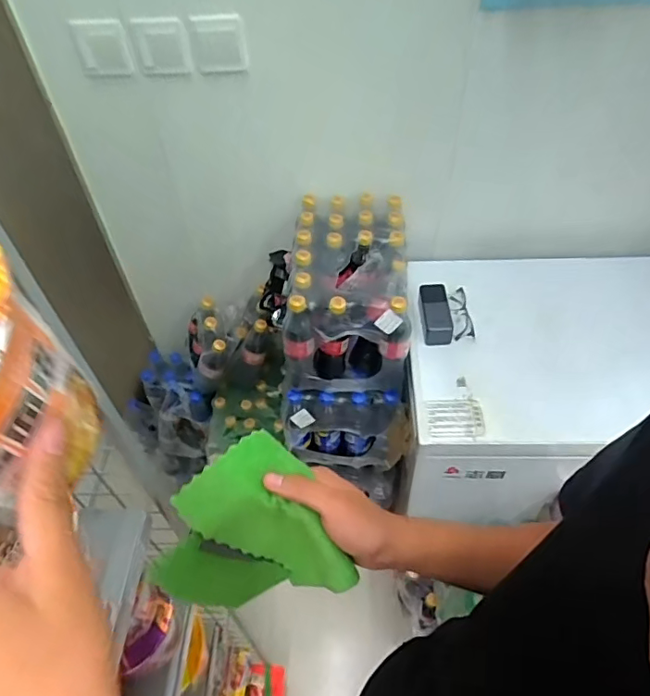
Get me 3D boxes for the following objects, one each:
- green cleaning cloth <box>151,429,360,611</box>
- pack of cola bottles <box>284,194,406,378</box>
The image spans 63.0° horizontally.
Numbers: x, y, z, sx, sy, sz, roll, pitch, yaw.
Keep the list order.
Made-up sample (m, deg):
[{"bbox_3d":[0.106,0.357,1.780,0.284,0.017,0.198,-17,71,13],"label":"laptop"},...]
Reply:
[{"bbox_3d":[-0.066,0.162,0.479,0.175,0.157,0.100,1,50,4],"label":"green cleaning cloth"},{"bbox_3d":[0.049,-0.128,1.115,0.221,0.218,0.350,0,50,3],"label":"pack of cola bottles"}]

